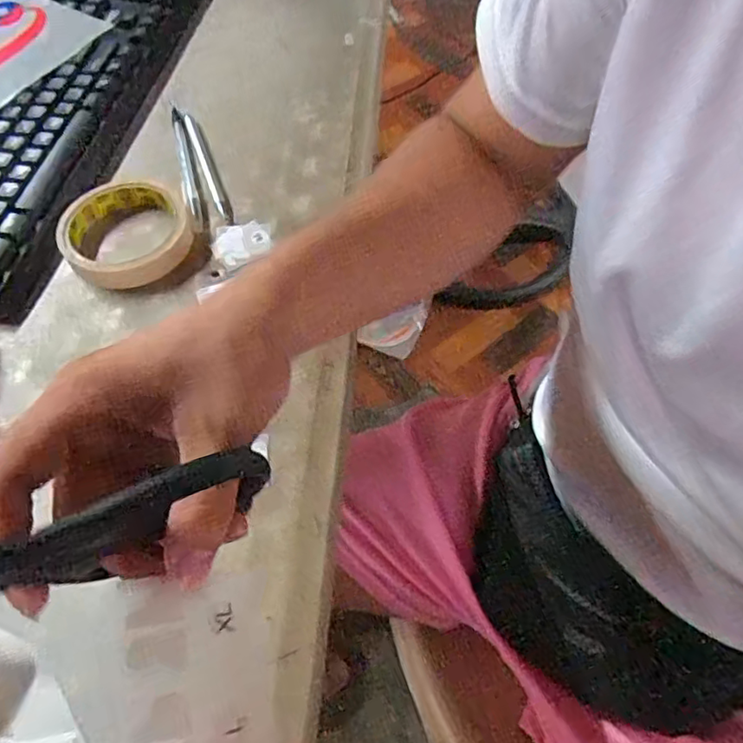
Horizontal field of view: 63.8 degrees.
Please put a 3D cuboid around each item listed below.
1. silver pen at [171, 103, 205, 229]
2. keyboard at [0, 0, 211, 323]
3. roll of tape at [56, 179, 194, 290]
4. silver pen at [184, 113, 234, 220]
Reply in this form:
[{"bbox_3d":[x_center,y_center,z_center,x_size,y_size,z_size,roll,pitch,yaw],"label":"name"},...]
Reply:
[{"bbox_3d":[-0.152,-0.174,0.489,0.012,0.008,0.152,-14,60,-8],"label":"silver pen"},{"bbox_3d":[-0.260,-0.230,0.507,0.135,0.023,0.449,14,62,-6],"label":"keyboard"},{"bbox_3d":[-0.183,-0.108,0.446,0.092,0.030,0.092,0,59,0],"label":"roll of tape"},{"bbox_3d":[-0.136,-0.171,0.494,0.011,0.016,0.135,-21,57,-9],"label":"silver pen"}]

